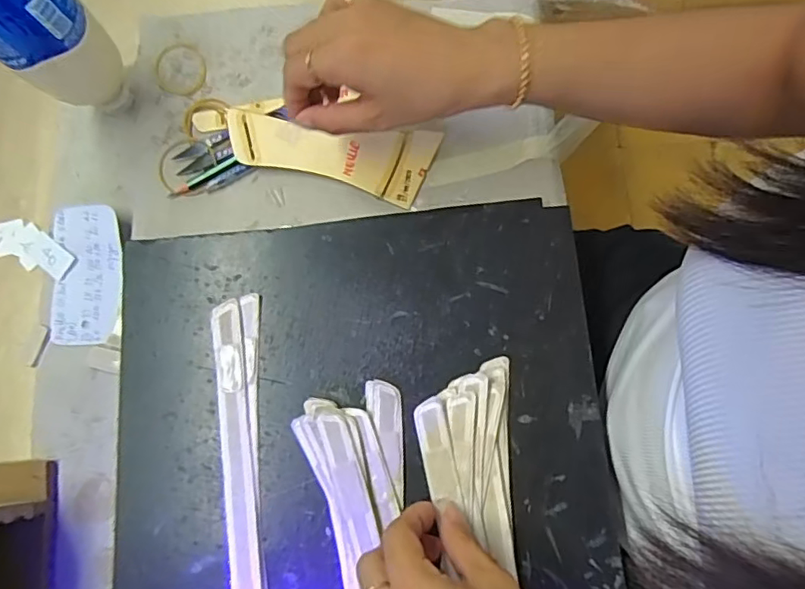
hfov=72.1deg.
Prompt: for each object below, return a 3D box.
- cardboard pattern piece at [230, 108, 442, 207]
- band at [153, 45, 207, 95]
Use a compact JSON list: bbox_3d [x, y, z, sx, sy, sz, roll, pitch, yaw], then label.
[{"bbox_3d":[-0.054,-0.104,0.422,0.156,0.004,0.055,7,91,0],"label":"cardboard pattern piece"},{"bbox_3d":[-0.182,-0.184,0.451,0.046,0.004,0.043,0,78,1],"label":"band"}]

